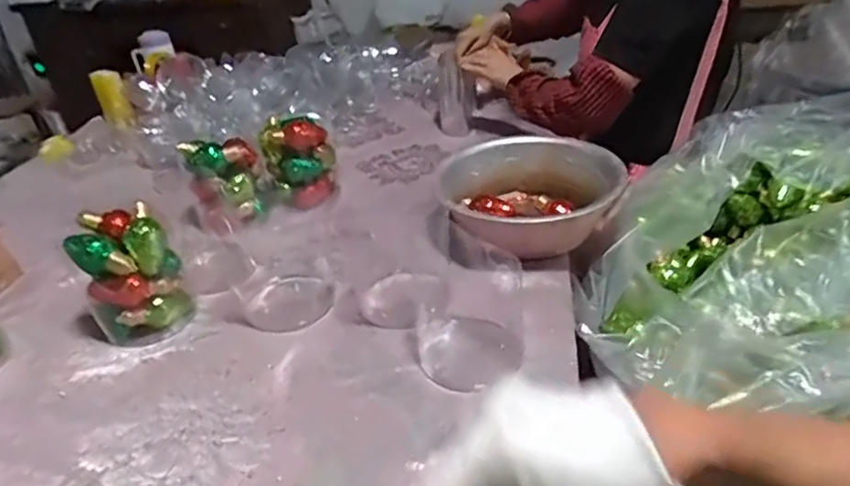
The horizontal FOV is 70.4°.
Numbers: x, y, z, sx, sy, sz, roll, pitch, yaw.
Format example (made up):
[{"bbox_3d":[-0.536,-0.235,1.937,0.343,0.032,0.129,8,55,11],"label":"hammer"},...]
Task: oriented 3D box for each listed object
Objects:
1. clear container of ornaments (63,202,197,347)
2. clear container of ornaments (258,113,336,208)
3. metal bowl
[{"bbox_3d":[-0.398,0.043,0.815,0.110,0.159,0.106,-28,38,-30],"label":"clear container of ornaments"},{"bbox_3d":[-0.224,-0.145,1.081,0.119,0.145,0.099,-15,34,-14],"label":"clear container of ornaments"},{"bbox_3d":[0.164,-0.065,0.941,0.266,0.109,0.266,-4,32,3],"label":"metal bowl"}]

